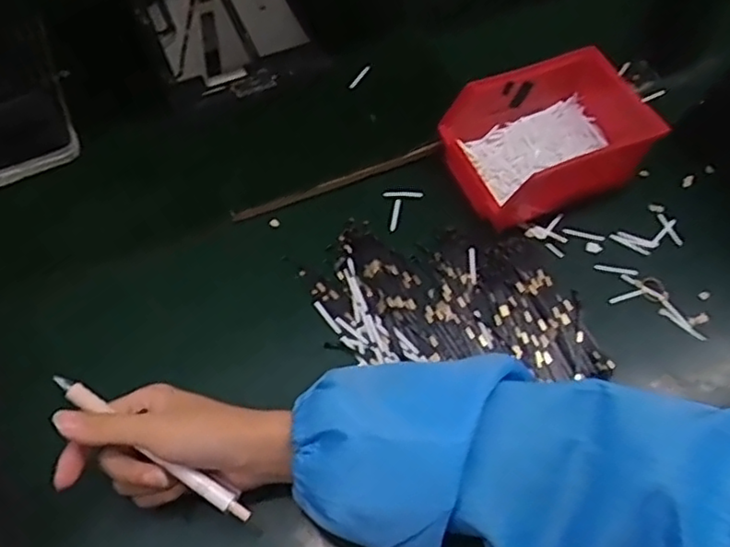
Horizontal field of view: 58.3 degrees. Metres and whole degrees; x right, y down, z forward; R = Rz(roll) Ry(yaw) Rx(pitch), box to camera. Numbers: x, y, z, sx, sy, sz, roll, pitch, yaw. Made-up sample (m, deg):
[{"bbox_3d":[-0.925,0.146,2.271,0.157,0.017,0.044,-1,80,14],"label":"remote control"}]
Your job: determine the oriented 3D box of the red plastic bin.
[{"bbox_3d":[0.145,-0.107,0.520,0.146,0.091,0.108,-22,60,-12],"label":"red plastic bin"}]

